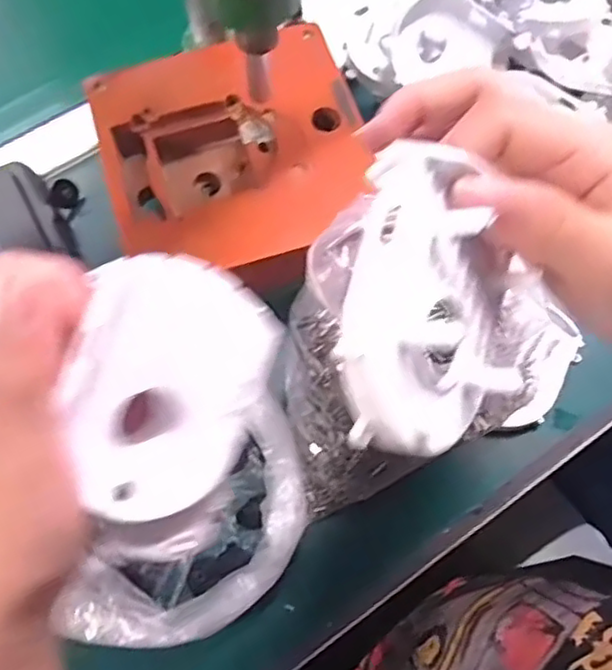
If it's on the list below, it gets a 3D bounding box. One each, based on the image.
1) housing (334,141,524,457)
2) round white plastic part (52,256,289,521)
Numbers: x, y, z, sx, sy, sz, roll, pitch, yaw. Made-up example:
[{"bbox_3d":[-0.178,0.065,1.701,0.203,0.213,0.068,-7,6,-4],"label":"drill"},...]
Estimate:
[{"bbox_3d":[0.033,-0.007,0.190,0.062,0.032,0.080,25,75,-38],"label":"housing"},{"bbox_3d":[-0.050,0.018,0.230,0.070,0.025,0.087,28,83,-31],"label":"round white plastic part"}]

